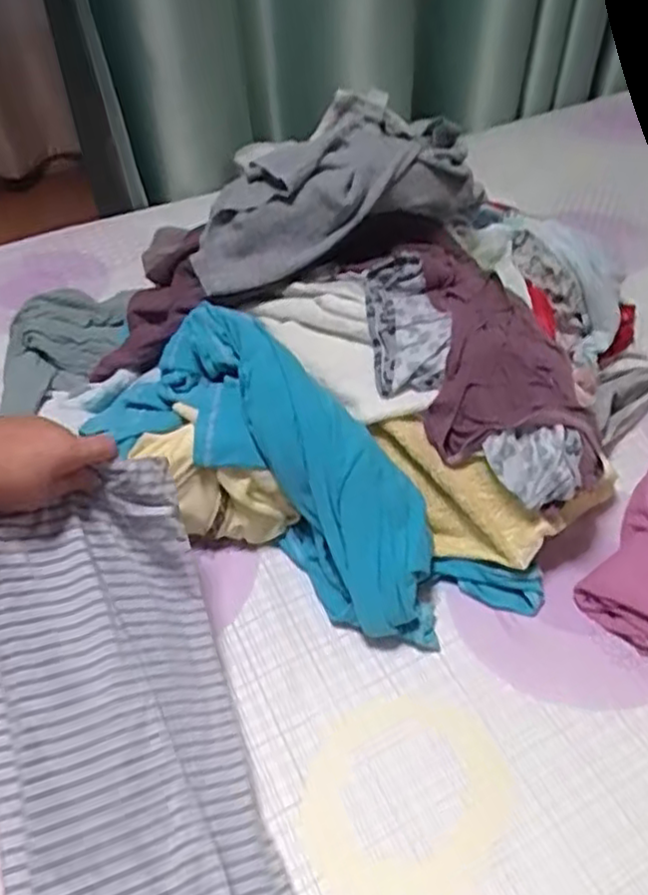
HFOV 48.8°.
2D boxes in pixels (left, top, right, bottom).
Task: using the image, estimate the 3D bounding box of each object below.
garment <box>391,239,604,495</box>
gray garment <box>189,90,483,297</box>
[{"bbox_3d":[0.174,-0.096,0.727,0.171,0.109,0.308,-5,42,-12],"label":"garment"},{"bbox_3d":[0.005,-0.274,0.782,0.326,0.134,0.121,-26,47,-7],"label":"gray garment"}]

